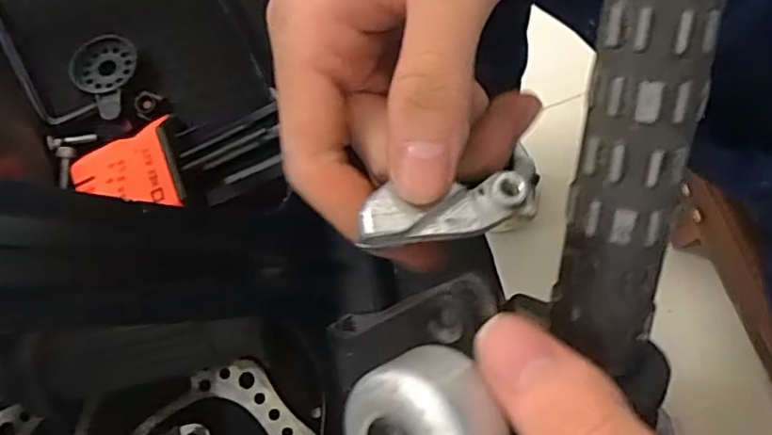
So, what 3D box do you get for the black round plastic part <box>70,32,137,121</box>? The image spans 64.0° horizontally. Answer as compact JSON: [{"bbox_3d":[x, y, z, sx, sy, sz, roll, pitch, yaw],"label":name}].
[{"bbox_3d":[-0.131,-0.065,0.284,0.027,0.010,0.042,5,78,1],"label":"black round plastic part"}]

